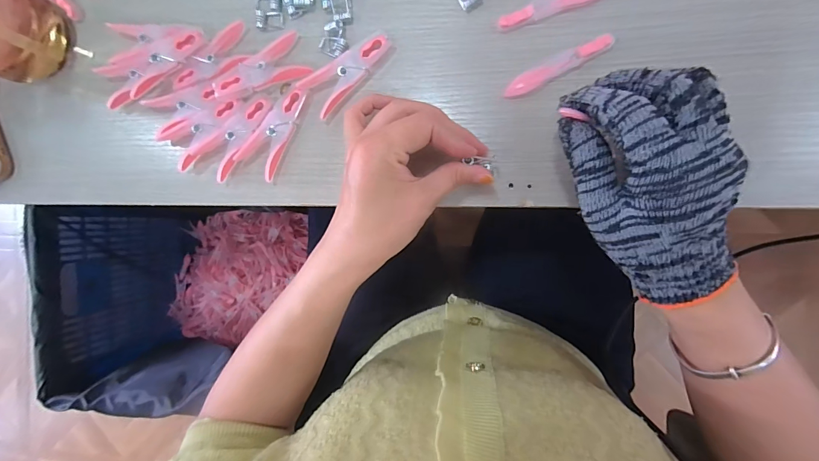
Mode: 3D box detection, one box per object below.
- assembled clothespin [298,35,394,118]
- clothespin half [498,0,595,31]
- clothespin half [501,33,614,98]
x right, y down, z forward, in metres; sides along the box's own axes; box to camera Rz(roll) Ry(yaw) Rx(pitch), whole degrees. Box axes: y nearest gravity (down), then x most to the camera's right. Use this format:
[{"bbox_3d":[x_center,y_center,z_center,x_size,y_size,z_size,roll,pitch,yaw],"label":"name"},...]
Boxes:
[{"bbox_3d":[-0.049,-0.126,0.284,0.076,0.013,0.035,-39,88,9],"label":"assembled clothespin"},{"bbox_3d":[0.102,-0.163,0.258,0.077,0.007,0.015,-16,92,10],"label":"clothespin half"},{"bbox_3d":[0.107,-0.119,0.261,0.077,0.009,0.014,-26,90,10],"label":"clothespin half"}]

